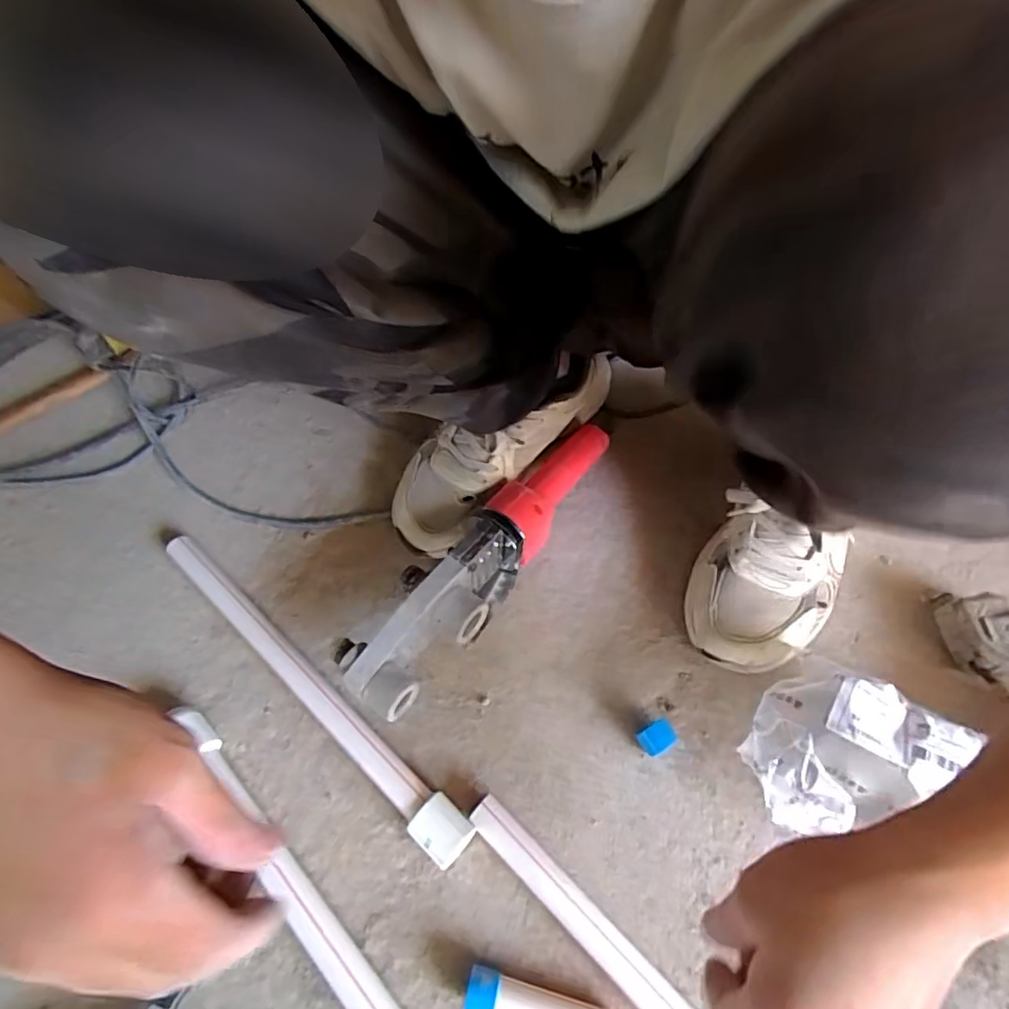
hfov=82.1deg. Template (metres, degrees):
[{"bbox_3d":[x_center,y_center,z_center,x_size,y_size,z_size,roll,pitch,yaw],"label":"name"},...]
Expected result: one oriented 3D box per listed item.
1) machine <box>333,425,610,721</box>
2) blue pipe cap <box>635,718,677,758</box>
[{"bbox_3d":[-0.012,0.038,0.521,0.070,0.103,0.332,29,65,19],"label":"machine"},{"bbox_3d":[0.122,0.189,0.468,0.027,0.019,0.023,-28,62,-13],"label":"blue pipe cap"}]

